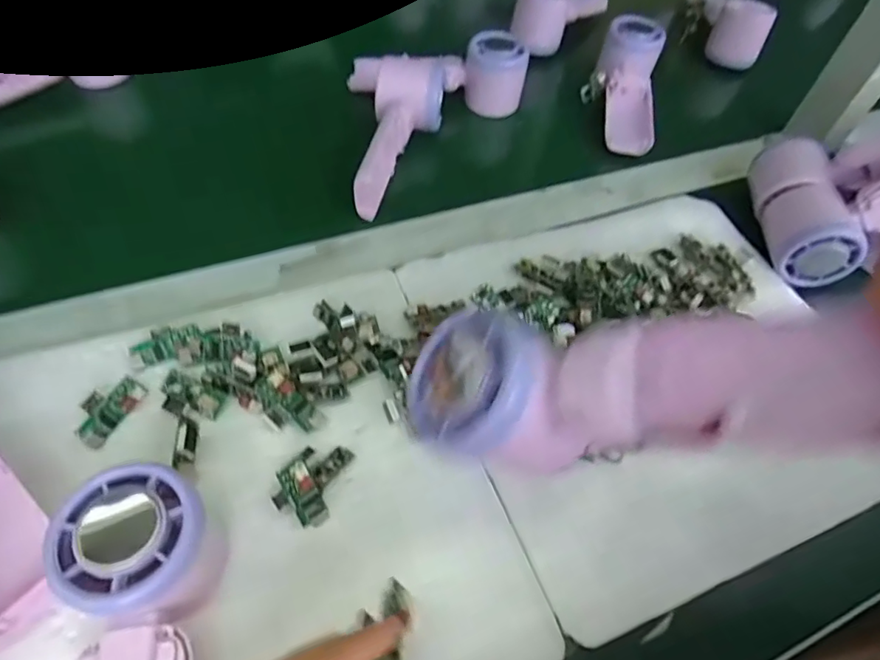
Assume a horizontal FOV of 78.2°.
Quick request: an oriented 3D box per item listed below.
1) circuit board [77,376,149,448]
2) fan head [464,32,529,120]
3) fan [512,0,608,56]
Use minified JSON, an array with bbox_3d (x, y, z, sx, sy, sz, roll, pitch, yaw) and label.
[{"bbox_3d":[-0.176,0.041,0.286,0.018,0.010,0.039,21,55,10],"label":"circuit board"},{"bbox_3d":[0.051,-0.238,0.507,0.055,0.062,0.045,8,54,0],"label":"fan head"},{"bbox_3d":[0.126,-0.346,0.582,0.059,0.058,0.112,38,59,20],"label":"fan"}]

